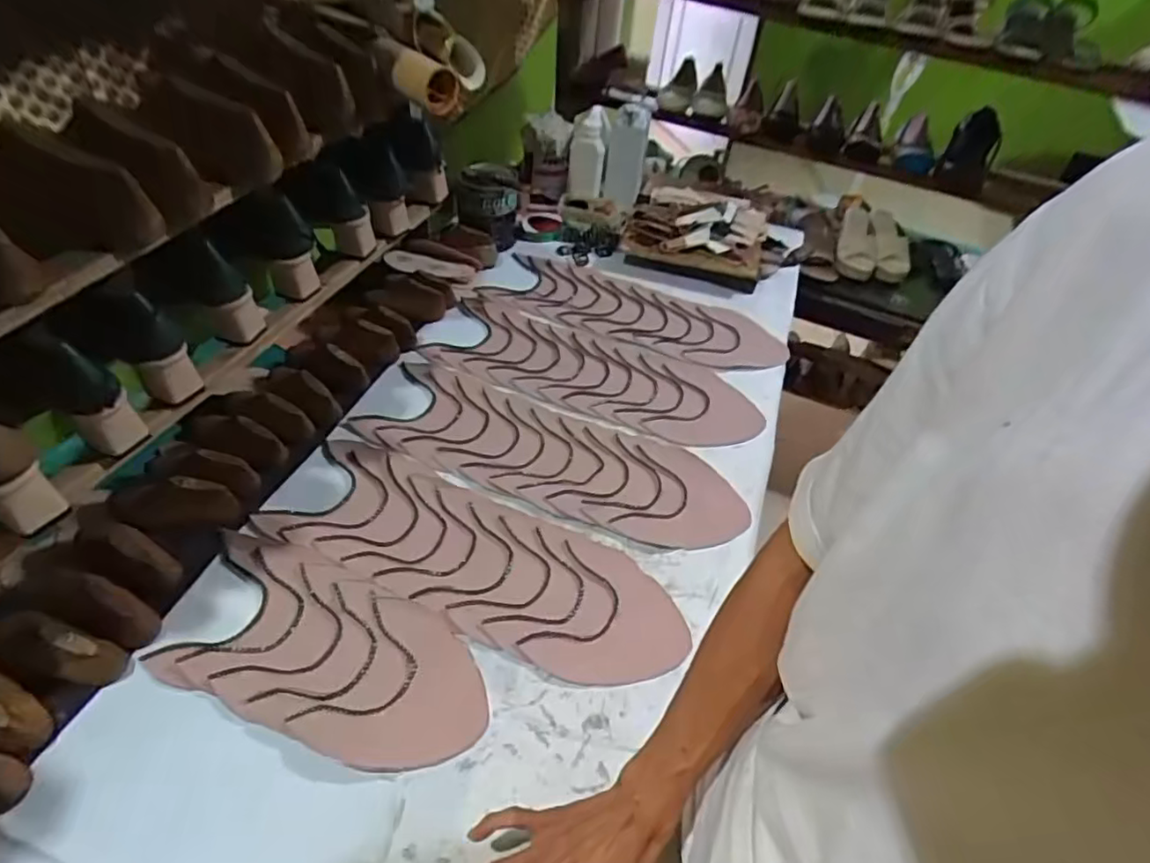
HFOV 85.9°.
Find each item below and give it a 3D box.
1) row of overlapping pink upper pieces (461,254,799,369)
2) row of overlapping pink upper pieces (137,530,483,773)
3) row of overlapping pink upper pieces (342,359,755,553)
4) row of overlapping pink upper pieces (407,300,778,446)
[{"bbox_3d":[0.098,-0.212,1.067,0.516,0.011,0.185,17,48,8],"label":"row of overlapping pink upper pieces"},{"bbox_3d":[-0.249,0.223,0.630,0.334,0.006,0.157,19,49,10],"label":"row of overlapping pink upper pieces"},{"bbox_3d":[-0.030,0.032,0.832,0.509,0.009,0.169,19,49,10],"label":"row of overlapping pink upper pieces"},{"bbox_3d":[0.034,-0.094,0.953,0.493,0.009,0.190,20,49,11],"label":"row of overlapping pink upper pieces"}]

